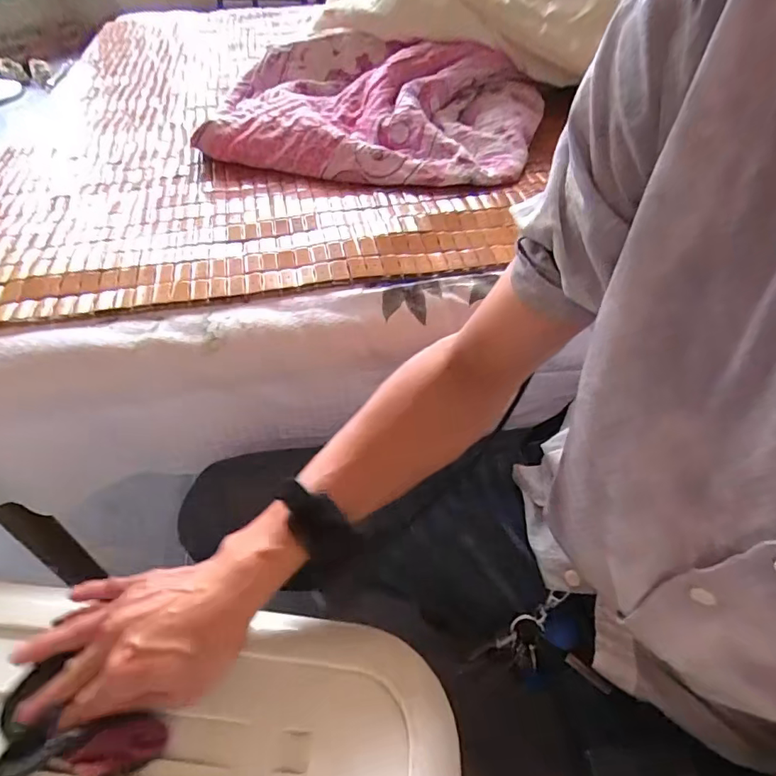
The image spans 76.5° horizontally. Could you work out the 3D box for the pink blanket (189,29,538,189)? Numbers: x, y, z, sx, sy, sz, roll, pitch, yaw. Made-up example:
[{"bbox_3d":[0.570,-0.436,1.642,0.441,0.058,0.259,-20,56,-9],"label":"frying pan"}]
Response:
[{"bbox_3d":[-0.034,-0.409,0.700,0.465,0.094,0.318,15,49,14],"label":"pink blanket"}]

